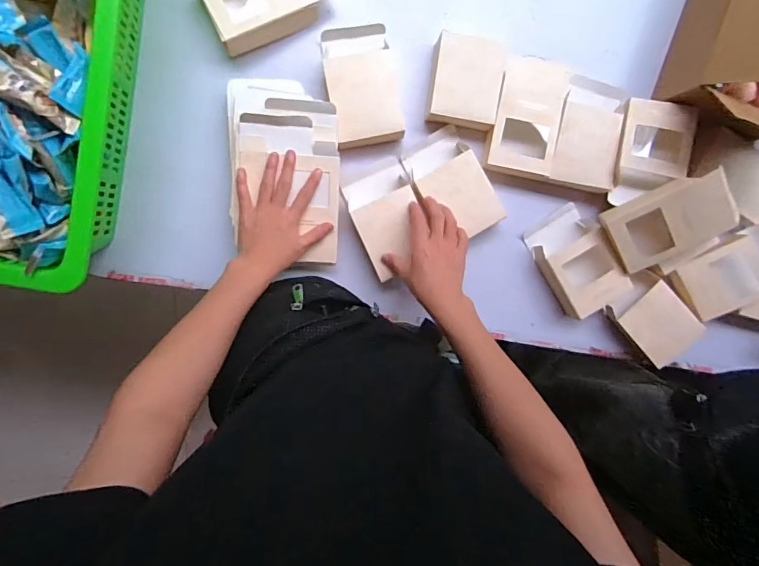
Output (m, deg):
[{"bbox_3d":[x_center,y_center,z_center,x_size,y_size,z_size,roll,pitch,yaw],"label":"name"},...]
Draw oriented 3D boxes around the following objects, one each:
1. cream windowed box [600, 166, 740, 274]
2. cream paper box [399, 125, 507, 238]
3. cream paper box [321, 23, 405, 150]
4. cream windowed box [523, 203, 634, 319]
[{"bbox_3d":[0.396,-0.082,0.571,0.147,0.032,0.100,-30,116,23],"label":"cream windowed box"},{"bbox_3d":[0.101,-0.134,0.588,0.094,0.039,0.144,-27,98,5],"label":"cream paper box"},{"bbox_3d":[-0.022,-0.267,0.558,0.090,0.042,0.154,-10,99,3],"label":"cream paper box"},{"bbox_3d":[0.292,-0.028,0.611,0.098,0.031,0.155,-29,98,6],"label":"cream windowed box"}]

